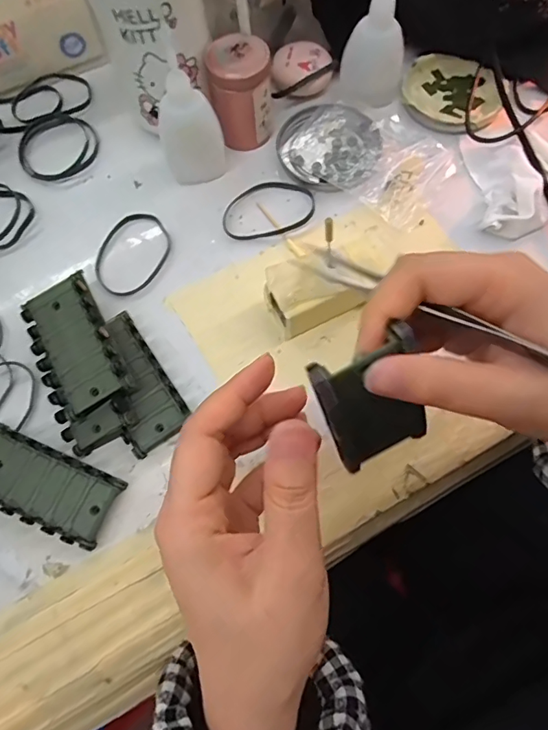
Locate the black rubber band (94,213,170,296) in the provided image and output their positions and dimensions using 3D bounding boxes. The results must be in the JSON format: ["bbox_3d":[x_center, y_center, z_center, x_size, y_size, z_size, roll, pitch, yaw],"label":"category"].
[{"bbox_3d":[-0.102,-0.082,0.350,0.049,0.004,0.068,5,69,6],"label":"black rubber band"}]

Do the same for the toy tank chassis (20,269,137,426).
[{"bbox_3d":[-0.126,-0.012,0.301,0.052,0.012,0.087,-31,72,2],"label":"toy tank chassis"}]

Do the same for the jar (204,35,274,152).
[{"bbox_3d":[-0.026,-0.204,0.360,0.044,0.061,0.045,-1,68,3],"label":"jar"}]

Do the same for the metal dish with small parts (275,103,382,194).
[{"bbox_3d":[0.043,-0.172,0.375,0.081,0.015,0.080,-1,68,3],"label":"metal dish with small parts"}]

